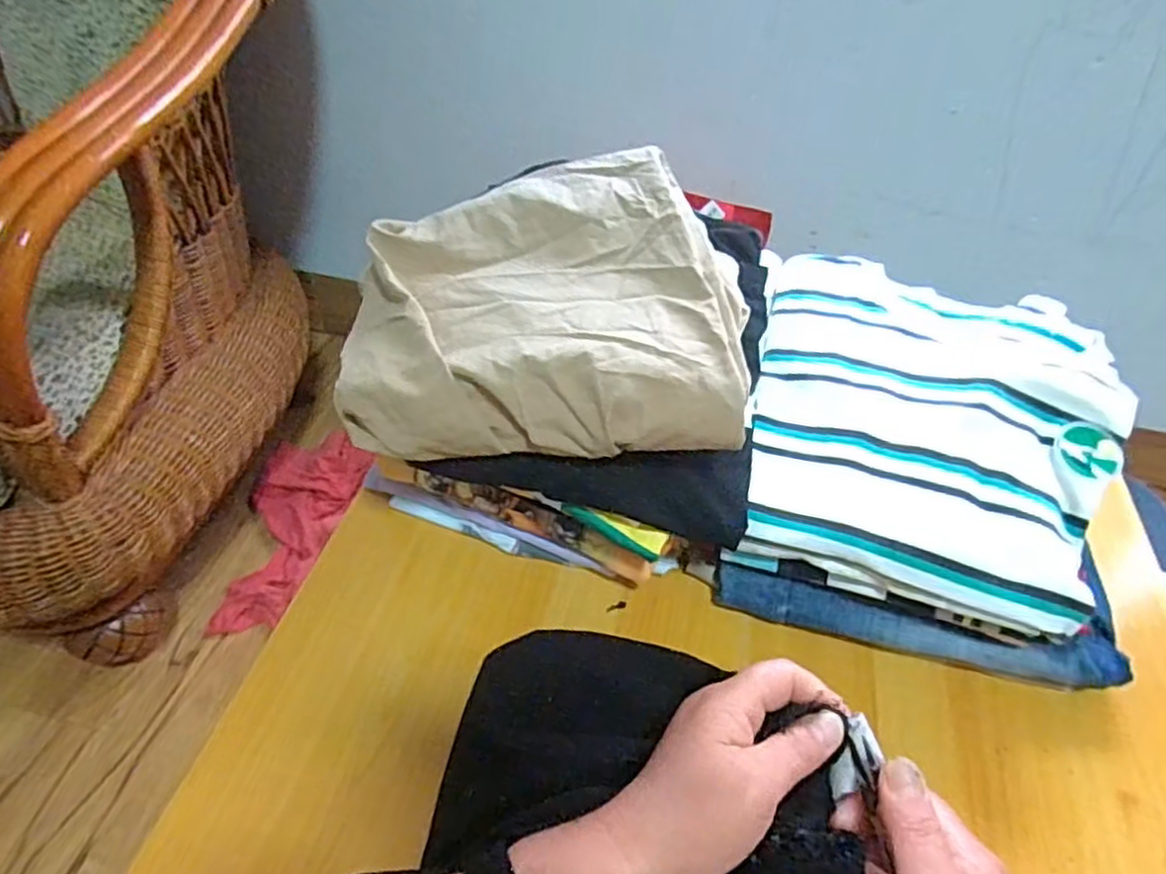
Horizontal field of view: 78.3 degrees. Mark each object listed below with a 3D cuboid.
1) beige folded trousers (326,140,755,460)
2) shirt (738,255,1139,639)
[{"bbox_3d":[-0.025,-0.087,0.446,0.239,0.083,0.215,4,46,0],"label":"beige folded trousers"},{"bbox_3d":[0.228,-0.019,0.480,0.226,0.061,0.259,16,47,12],"label":"shirt"}]

